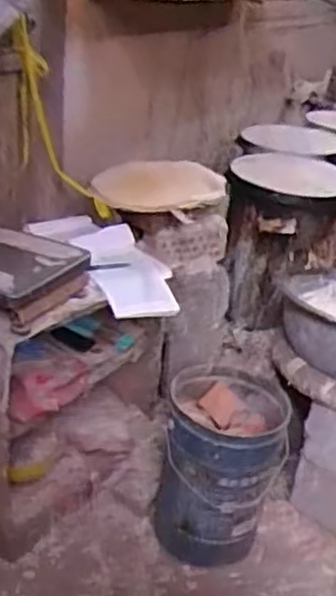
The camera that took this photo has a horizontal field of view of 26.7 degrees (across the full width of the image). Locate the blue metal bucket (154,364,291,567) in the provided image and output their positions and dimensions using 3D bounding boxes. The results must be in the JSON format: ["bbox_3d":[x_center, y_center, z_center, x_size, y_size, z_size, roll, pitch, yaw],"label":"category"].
[{"bbox_3d":[0.137,0.447,1.843,0.293,0.437,0.301,5,27,-3],"label":"blue metal bucket"}]

